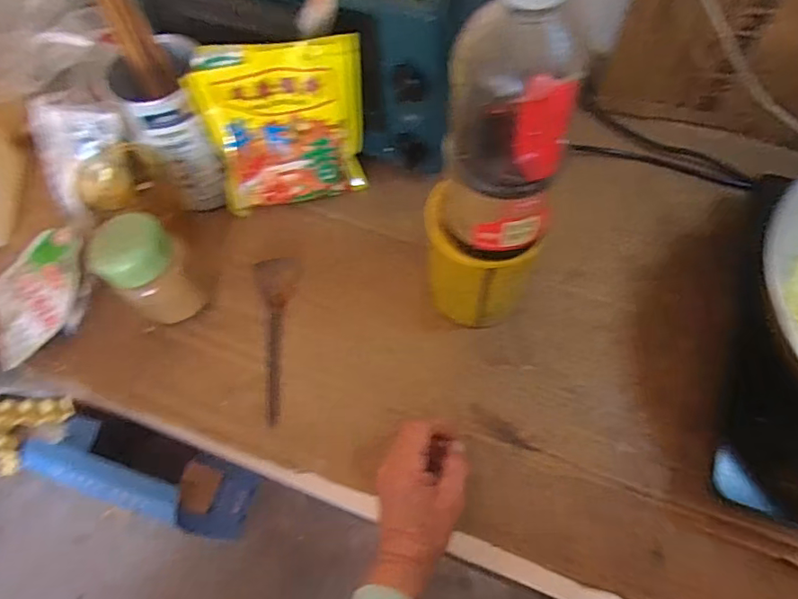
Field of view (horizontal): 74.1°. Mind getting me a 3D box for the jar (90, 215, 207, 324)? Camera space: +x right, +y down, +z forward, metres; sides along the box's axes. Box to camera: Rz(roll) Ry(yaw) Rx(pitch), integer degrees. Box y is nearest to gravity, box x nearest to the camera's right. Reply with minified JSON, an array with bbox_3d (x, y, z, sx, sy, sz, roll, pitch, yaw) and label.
[{"bbox_3d":[-0.245,-0.029,0.518,0.074,0.118,0.068,-1,63,2],"label":"jar"}]

